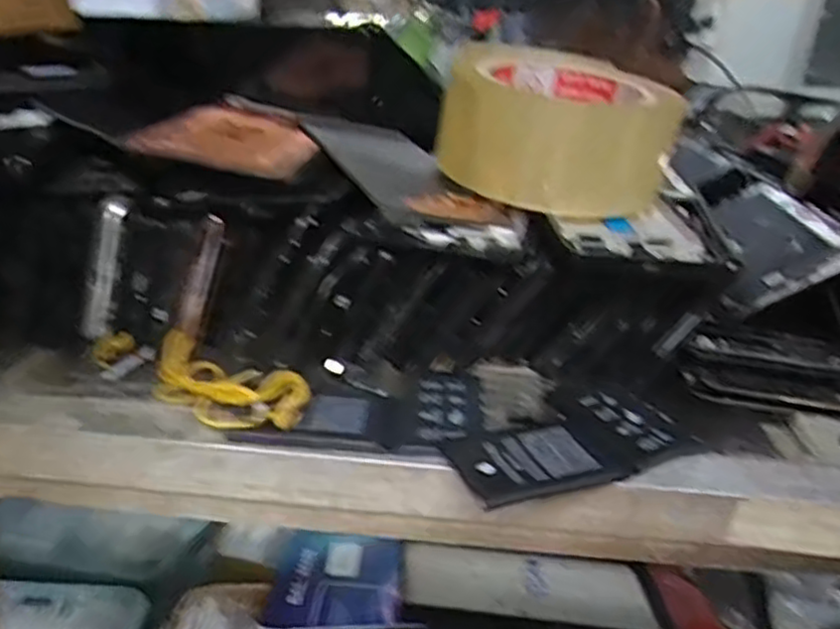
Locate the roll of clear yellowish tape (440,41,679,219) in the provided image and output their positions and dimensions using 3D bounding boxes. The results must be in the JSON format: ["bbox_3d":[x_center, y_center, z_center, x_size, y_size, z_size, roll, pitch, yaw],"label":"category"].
[{"bbox_3d":[0.069,-0.093,0.352,0.104,0.064,0.090,11,25,14],"label":"roll of clear yellowish tape"}]

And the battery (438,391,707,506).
[{"bbox_3d":[0.061,0.051,0.289,0.102,0.004,0.046,-10,28,-29],"label":"battery"}]

